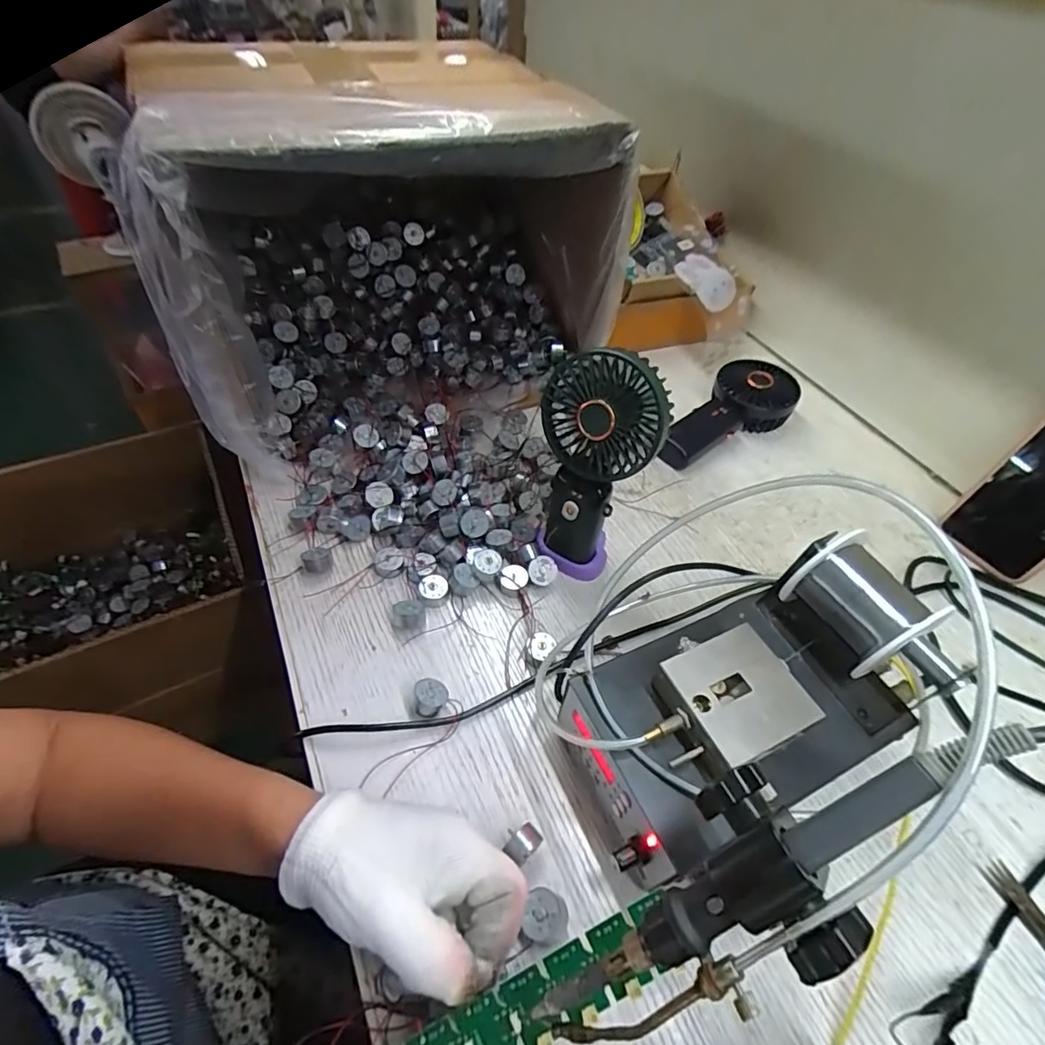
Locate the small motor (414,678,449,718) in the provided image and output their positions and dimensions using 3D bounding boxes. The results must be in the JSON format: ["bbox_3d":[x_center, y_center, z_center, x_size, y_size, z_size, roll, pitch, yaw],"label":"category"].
[{"bbox_3d":[-0.062,0.119,0.371,0.022,0.017,0.023,3,49,-3],"label":"small motor"}]

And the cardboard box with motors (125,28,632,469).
[{"bbox_3d":[-0.122,-0.242,0.491,0.373,0.251,0.209,-20,54,-21],"label":"cardboard box with motors"}]

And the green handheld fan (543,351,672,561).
[{"bbox_3d":[0.053,-0.040,0.414,0.084,0.177,0.062,9,50,4],"label":"green handheld fan"}]

